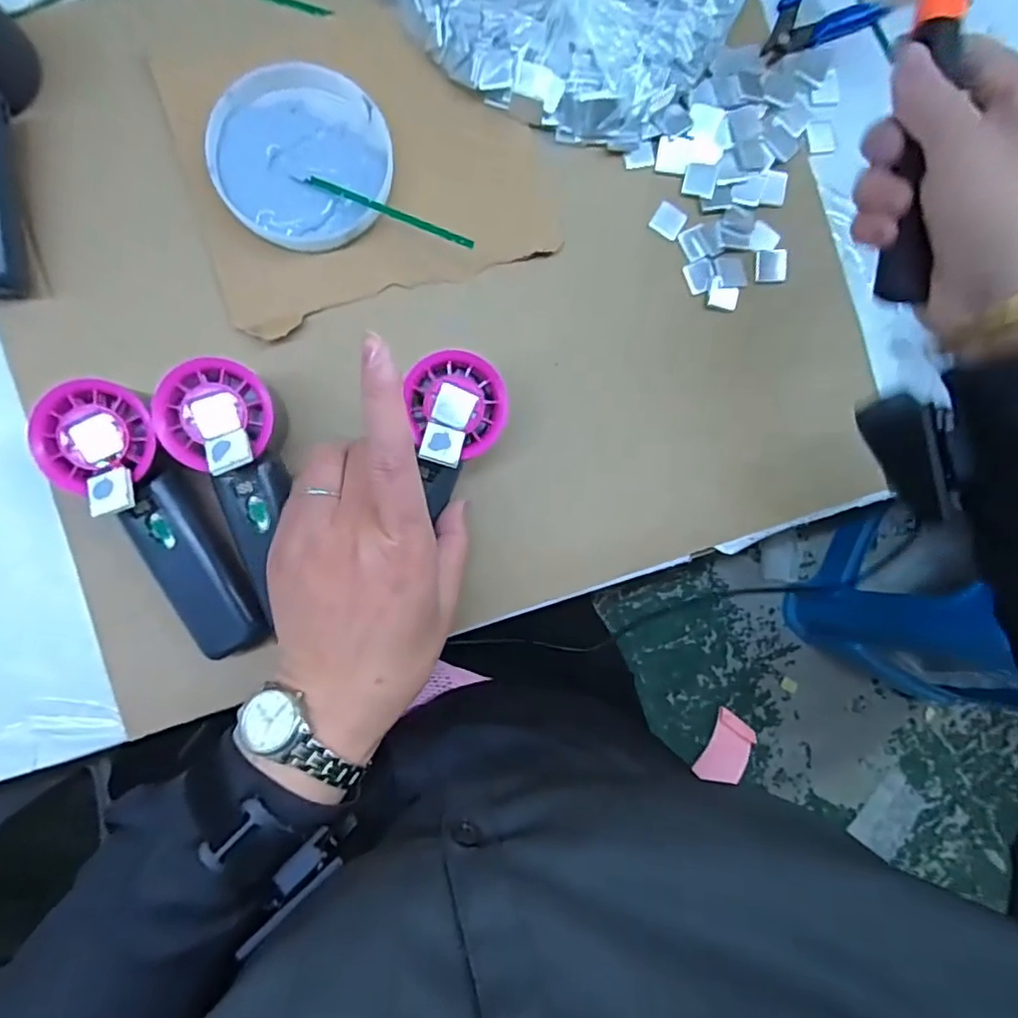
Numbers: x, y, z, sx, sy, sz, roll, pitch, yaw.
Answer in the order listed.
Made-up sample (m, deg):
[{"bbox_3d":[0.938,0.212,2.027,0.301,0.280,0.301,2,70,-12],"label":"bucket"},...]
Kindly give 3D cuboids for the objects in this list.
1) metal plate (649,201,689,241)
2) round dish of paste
[{"bbox_3d":[0.103,-0.185,0.394,0.019,0.004,0.021,31,87,-8],"label":"metal plate"},{"bbox_3d":[-0.119,-0.203,0.357,0.097,0.016,0.096,0,92,-8],"label":"round dish of paste"}]

